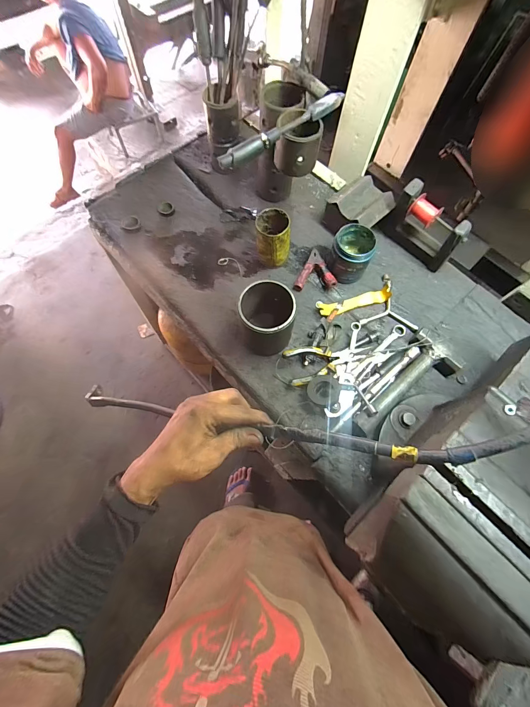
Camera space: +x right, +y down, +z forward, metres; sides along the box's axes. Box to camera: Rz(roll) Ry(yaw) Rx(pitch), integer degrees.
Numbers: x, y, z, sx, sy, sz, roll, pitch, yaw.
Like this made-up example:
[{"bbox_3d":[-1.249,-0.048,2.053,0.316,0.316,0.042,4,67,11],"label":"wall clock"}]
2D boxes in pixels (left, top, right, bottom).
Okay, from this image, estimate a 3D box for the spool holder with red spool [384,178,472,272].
[{"bbox_3d":[0.364,-0.285,0.697,0.055,0.139,0.175,-38,75,-14],"label":"spool holder with red spool"}]

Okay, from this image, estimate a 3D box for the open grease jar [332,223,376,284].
[{"bbox_3d":[0.198,-0.227,0.705,0.091,0.099,0.099,1,70,-2],"label":"open grease jar"}]

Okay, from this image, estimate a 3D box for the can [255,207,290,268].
[{"bbox_3d":[0.018,-0.262,0.702,0.073,0.101,0.078,1,70,-2],"label":"can"}]

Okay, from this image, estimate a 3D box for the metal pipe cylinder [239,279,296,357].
[{"bbox_3d":[0.004,-0.065,0.625,0.105,0.138,0.102,1,70,-2],"label":"metal pipe cylinder"}]

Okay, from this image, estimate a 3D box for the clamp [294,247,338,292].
[{"bbox_3d":[0.131,-0.190,0.724,0.089,0.032,0.120,26,71,7],"label":"clamp"}]

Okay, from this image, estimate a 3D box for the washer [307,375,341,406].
[{"bbox_3d":[0.116,0.071,0.601,0.062,0.013,0.058,-6,74,20],"label":"washer"}]

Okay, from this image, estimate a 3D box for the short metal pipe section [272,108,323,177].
[{"bbox_3d":[0.066,-0.424,0.626,0.089,0.087,0.078,7,70,1],"label":"short metal pipe section"}]

